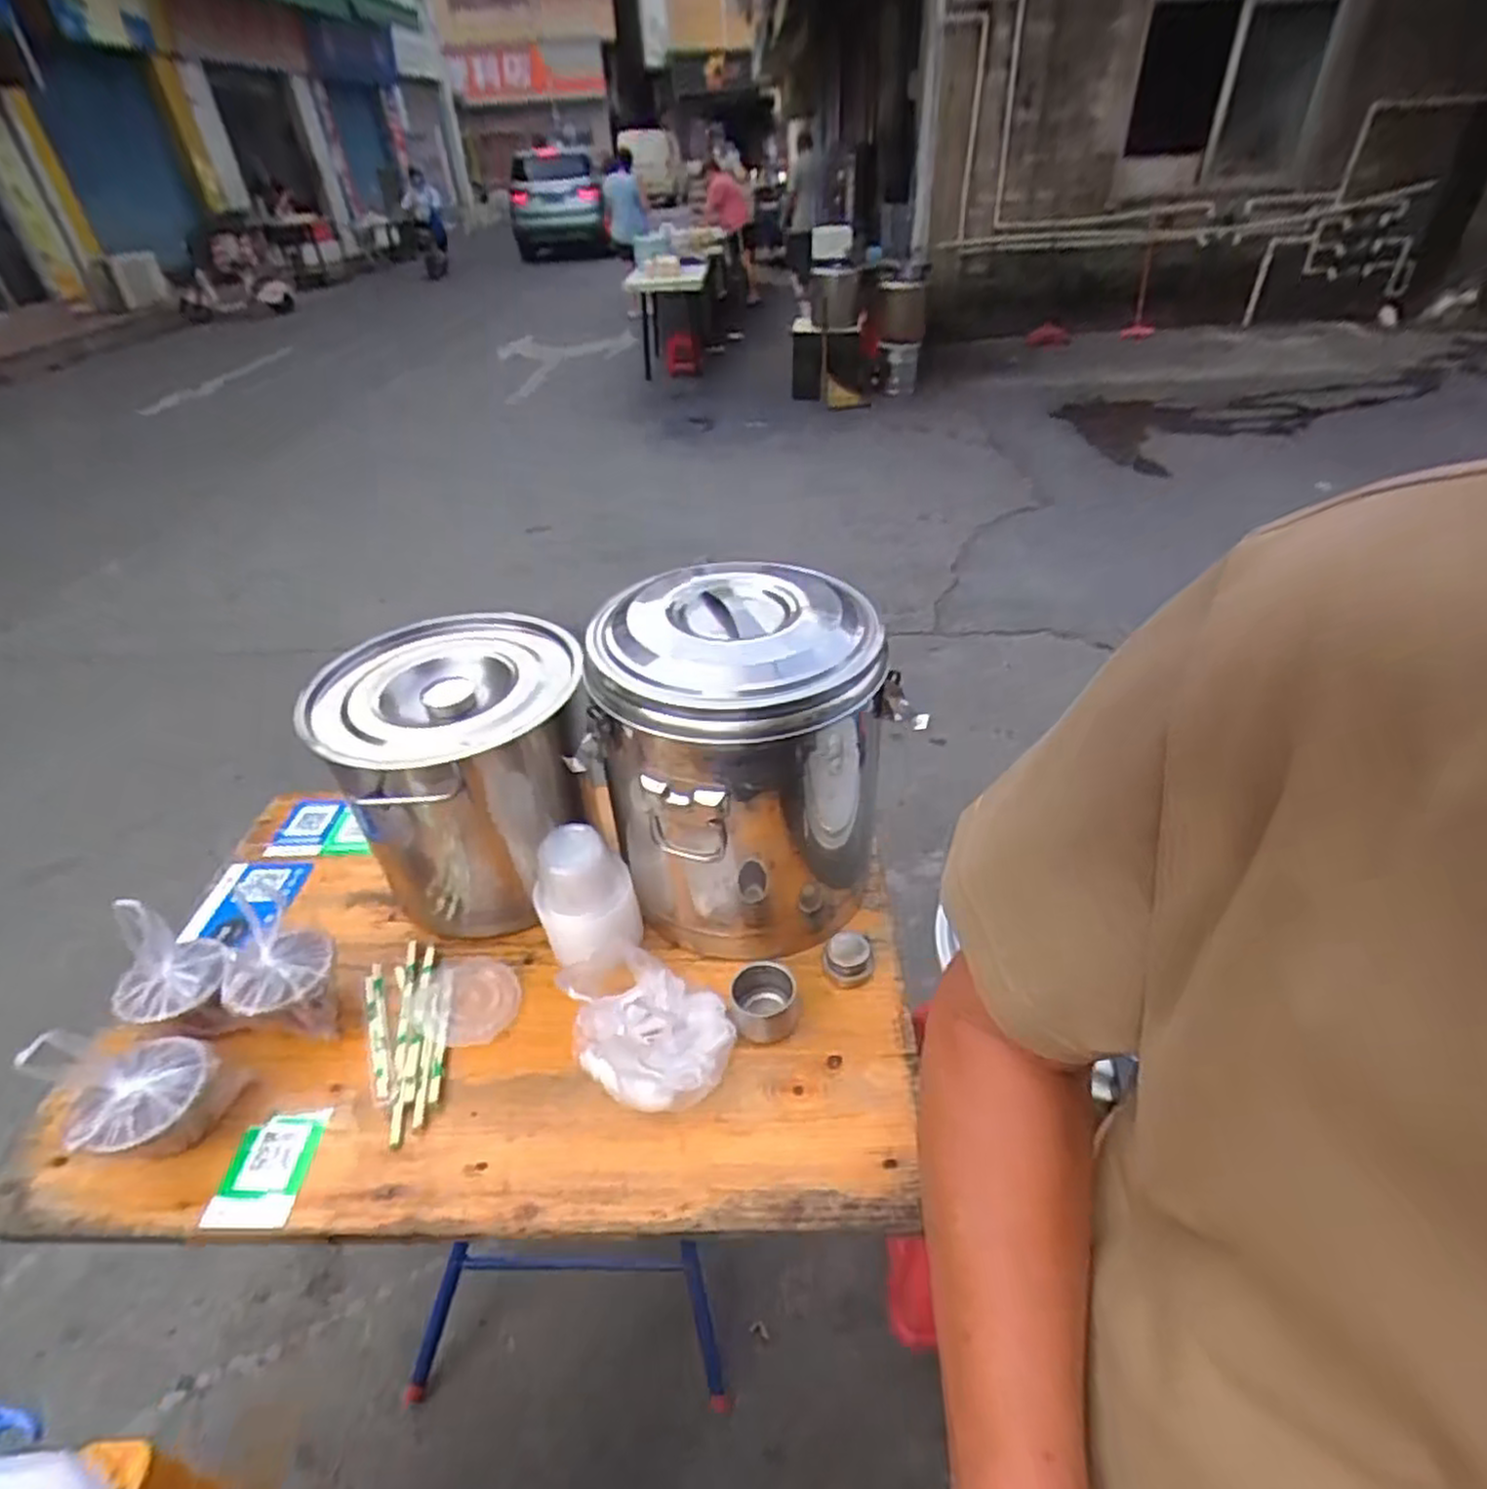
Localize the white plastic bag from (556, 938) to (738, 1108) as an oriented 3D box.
[{"bbox_3d":[-0.110,0.294,0.802,0.189,0.090,0.148,0,38,4],"label":"white plastic bag"}]

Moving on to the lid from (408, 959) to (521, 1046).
[{"bbox_3d":[-0.324,0.295,0.889,0.115,0.020,0.122,-2,38,2],"label":"lid"}]

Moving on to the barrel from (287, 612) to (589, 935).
[{"bbox_3d":[-0.340,0.046,0.974,0.304,0.297,0.339,-11,39,-9],"label":"barrel"}]

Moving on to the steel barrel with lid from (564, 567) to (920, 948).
[{"bbox_3d":[-0.005,0.010,0.925,0.316,0.386,0.311,-6,38,-3],"label":"steel barrel with lid"}]

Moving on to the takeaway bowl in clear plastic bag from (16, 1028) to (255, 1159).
[{"bbox_3d":[-0.587,0.335,0.746,0.116,0.162,0.129,26,47,32],"label":"takeaway bowl in clear plastic bag"}]

